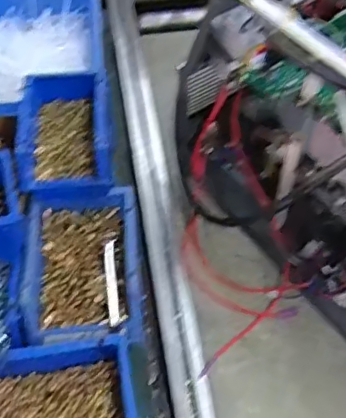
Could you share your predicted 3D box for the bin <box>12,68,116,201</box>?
[{"bbox_3d":[-0.131,-0.092,0.695,0.108,0.066,0.158,-5,55,-4],"label":"bin"}]

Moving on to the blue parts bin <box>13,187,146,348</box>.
[{"bbox_3d":[-0.101,0.062,0.644,0.126,0.050,0.177,-4,55,-3],"label":"blue parts bin"}]

